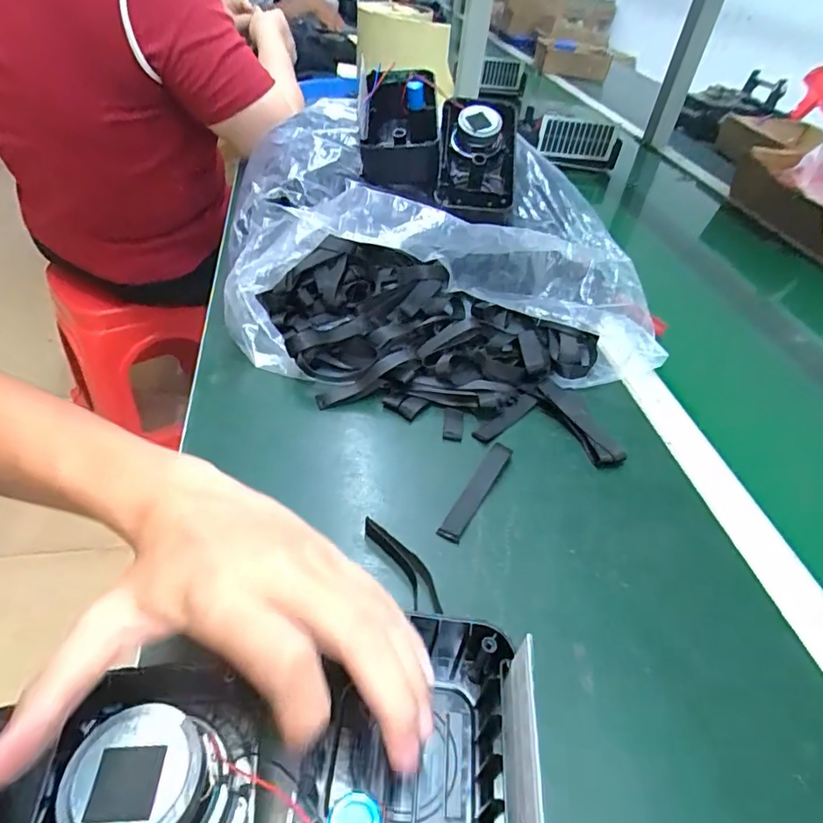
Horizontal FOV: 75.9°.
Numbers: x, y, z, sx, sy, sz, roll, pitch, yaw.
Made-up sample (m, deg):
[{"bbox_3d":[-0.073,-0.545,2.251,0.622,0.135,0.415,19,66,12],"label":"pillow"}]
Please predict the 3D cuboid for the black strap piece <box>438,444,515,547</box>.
[{"bbox_3d":[0.050,0.058,0.397,0.017,0.004,0.100,25,47,19],"label":"black strap piece"}]

